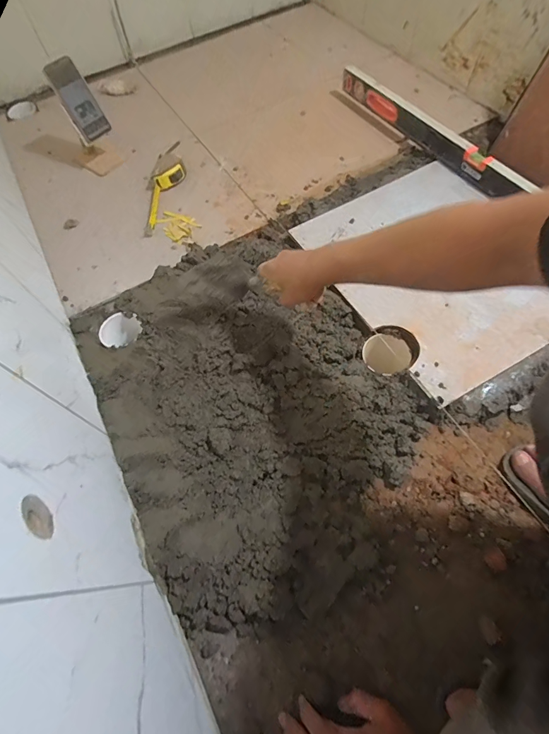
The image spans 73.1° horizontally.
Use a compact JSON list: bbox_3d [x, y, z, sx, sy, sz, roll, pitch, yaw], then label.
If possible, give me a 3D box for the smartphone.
[{"bbox_3d":[-0.479,-0.655,0.910,0.013,0.161,0.075,25,65,41],"label":"smartphone"}]

